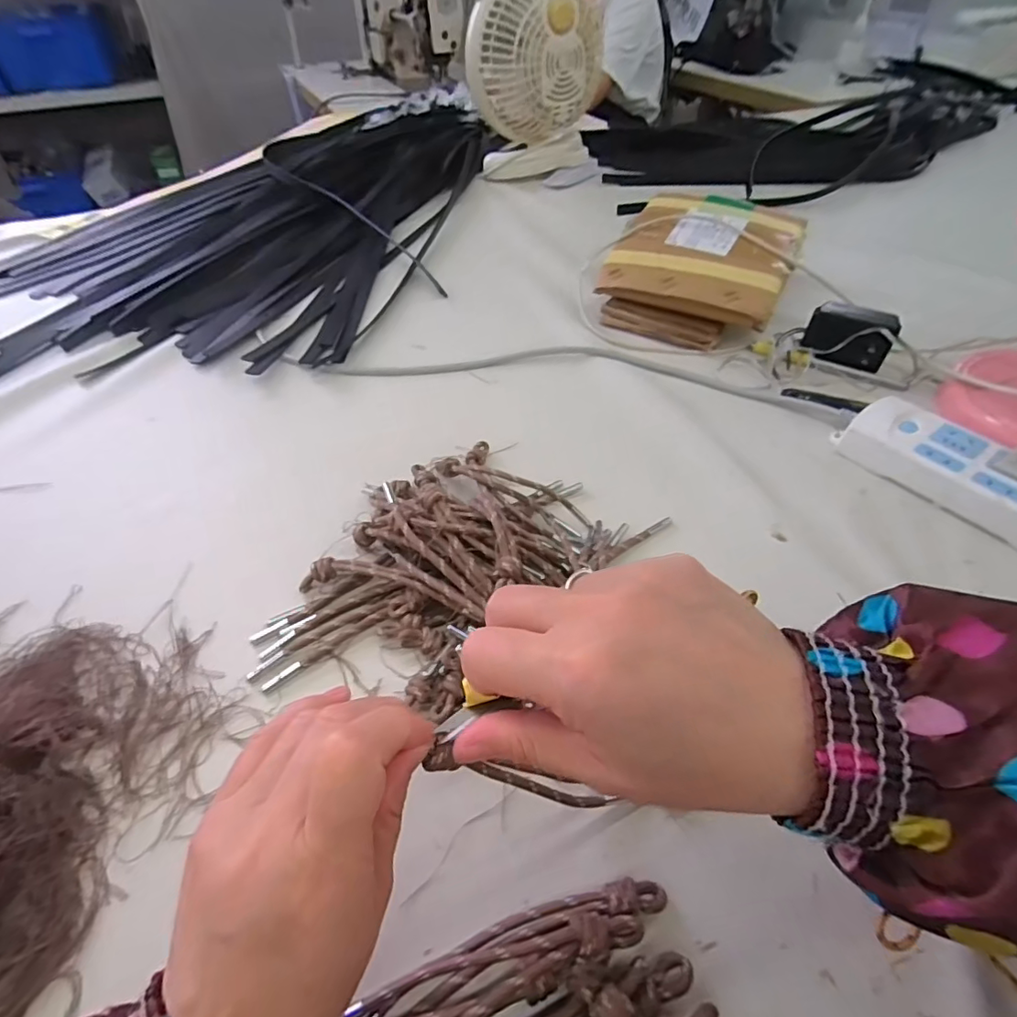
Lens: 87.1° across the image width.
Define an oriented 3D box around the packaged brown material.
[{"bbox_3d":[0.219,-0.279,0.612,0.184,0.069,0.215,21,52,18],"label":"packaged brown material"}]

